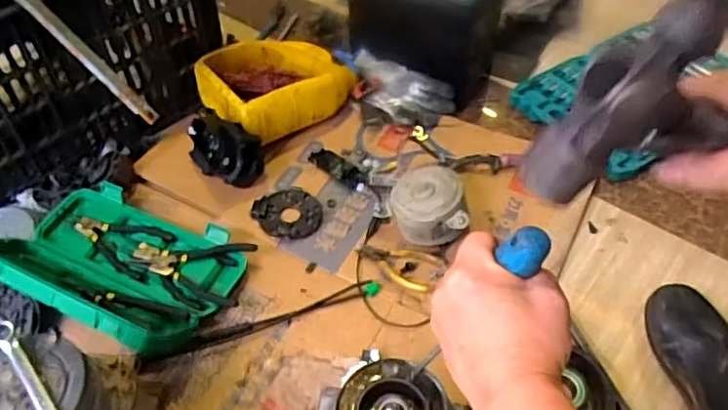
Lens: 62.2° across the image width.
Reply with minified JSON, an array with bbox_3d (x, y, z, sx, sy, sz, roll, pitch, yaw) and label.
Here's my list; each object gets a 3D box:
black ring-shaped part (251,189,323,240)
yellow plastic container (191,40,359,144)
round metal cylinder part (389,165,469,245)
[{"bbox_3d":[-0.109,0.009,0.862,0.093,0.009,0.087,0,49,0],"label":"black ring-shaped part"},{"bbox_3d":[-0.146,-0.199,0.984,0.224,0.087,0.177,-33,57,-26],"label":"yellow plastic container"},{"bbox_3d":[0.087,0.005,0.829,0.102,0.076,0.103,-3,49,-2],"label":"round metal cylinder part"}]

